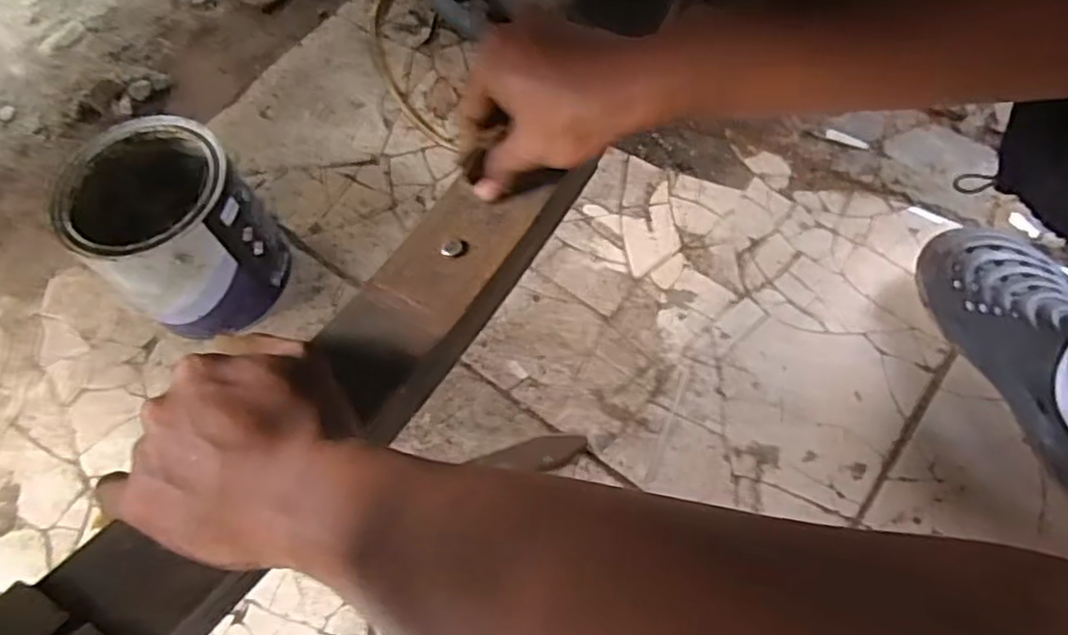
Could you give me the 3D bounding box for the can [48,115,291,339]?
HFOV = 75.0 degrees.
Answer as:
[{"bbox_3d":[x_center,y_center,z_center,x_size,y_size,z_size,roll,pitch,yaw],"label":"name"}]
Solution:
[{"bbox_3d":[-0.337,-0.085,0.666,0.150,0.153,0.168,-32,65,-11],"label":"can"}]

